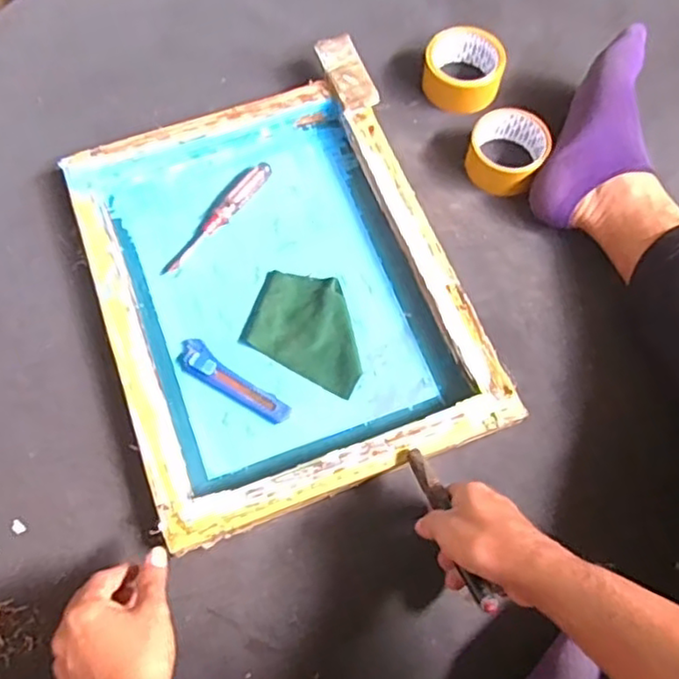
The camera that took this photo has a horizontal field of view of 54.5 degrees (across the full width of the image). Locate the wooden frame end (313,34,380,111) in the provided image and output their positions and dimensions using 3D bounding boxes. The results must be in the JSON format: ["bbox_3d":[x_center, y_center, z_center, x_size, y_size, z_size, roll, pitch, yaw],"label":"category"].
[{"bbox_3d":[0.009,-0.313,0.773,0.045,0.011,0.105,-23,72,-1],"label":"wooden frame end"}]

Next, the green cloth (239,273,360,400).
[{"bbox_3d":[-0.029,-0.015,0.704,0.140,0.012,0.103,28,70,9],"label":"green cloth"}]

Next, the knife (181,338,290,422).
[{"bbox_3d":[-0.111,0.044,0.681,0.136,0.010,0.032,33,71,11],"label":"knife"}]

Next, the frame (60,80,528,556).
[{"bbox_3d":[-0.068,-0.060,0.700,0.351,0.046,0.451,-20,69,-7],"label":"frame"}]

